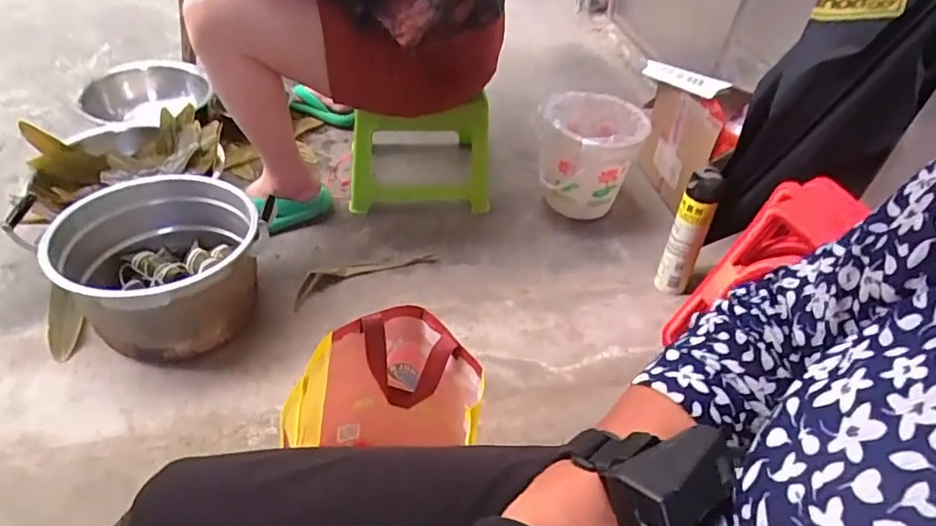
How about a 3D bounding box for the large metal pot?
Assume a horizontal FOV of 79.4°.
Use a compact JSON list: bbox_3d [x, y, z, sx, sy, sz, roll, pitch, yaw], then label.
[{"bbox_3d":[-0.535,0.008,1.006,0.313,0.229,0.290,3,43,-3],"label":"large metal pot"}]

